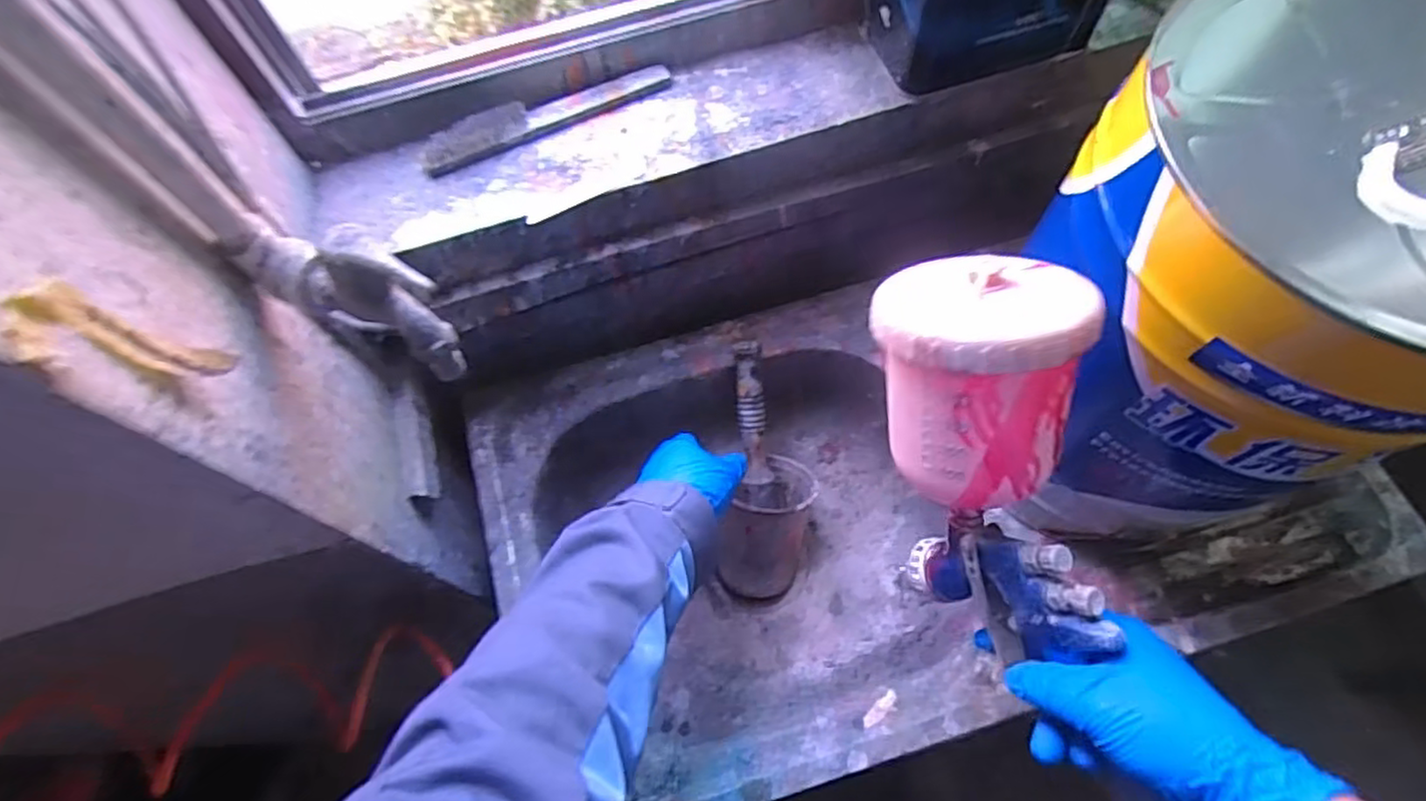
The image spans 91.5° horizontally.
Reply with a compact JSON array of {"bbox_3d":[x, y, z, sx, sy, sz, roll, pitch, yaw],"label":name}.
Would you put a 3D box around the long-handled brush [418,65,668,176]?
[{"bbox_3d":[-0.125,-0.220,0.530,0.196,0.022,0.020,-26,66,-9],"label":"long-handled brush"}]

